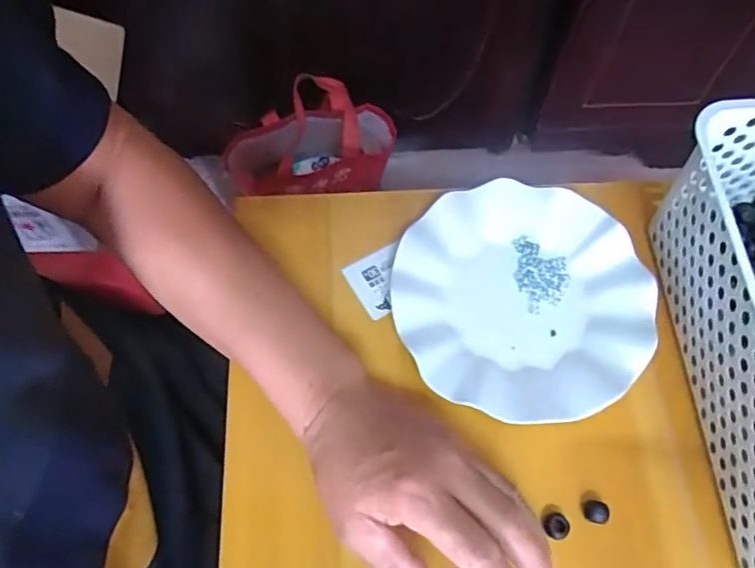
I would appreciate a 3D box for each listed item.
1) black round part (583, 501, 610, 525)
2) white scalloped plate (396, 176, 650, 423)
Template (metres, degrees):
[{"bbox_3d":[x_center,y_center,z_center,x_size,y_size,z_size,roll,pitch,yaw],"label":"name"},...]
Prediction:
[{"bbox_3d":[0.138,0.144,0.362,0.015,0.010,0.012,20,66,8],"label":"black round part"},{"bbox_3d":[0.103,0.009,0.418,0.177,0.026,0.177,1,65,-1],"label":"white scalloped plate"}]

